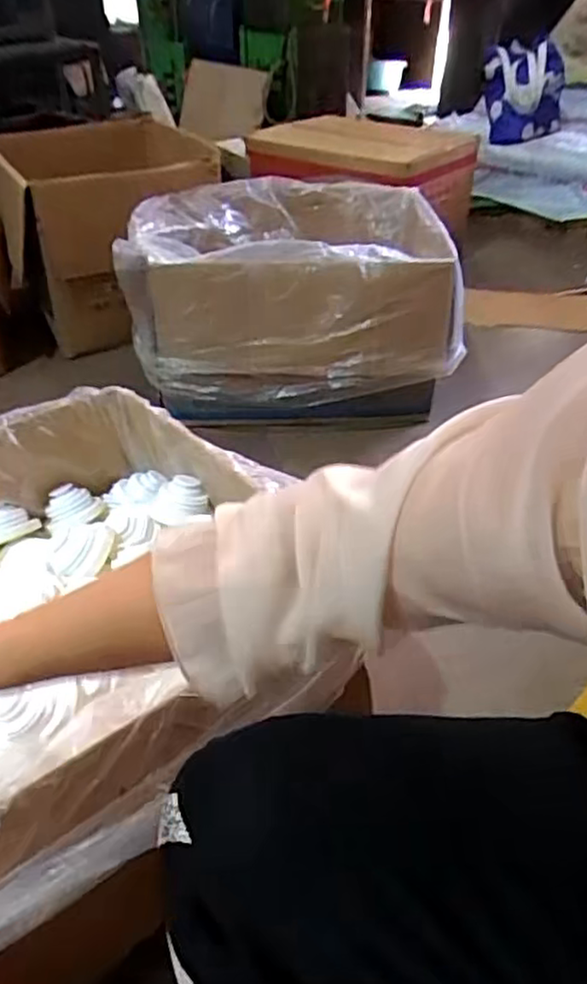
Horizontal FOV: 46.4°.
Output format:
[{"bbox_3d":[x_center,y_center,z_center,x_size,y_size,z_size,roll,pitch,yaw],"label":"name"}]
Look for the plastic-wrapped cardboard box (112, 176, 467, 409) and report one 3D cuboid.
[{"bbox_3d":[0.003,-0.451,1.458,0.651,0.282,0.520,-2,38,-1],"label":"plastic-wrapped cardboard box"}]

